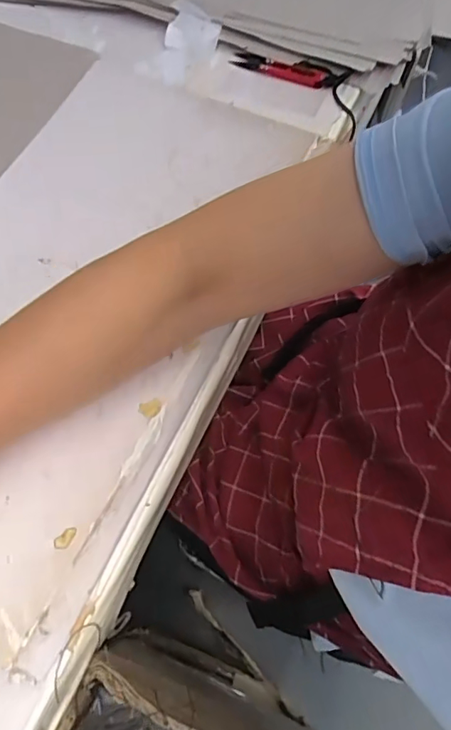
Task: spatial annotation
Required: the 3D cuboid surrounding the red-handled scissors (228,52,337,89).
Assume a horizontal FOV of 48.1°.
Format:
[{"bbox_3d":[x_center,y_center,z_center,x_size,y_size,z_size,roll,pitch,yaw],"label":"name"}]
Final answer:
[{"bbox_3d":[0.062,-0.315,0.539,0.113,0.013,0.029,21,66,7],"label":"red-handled scissors"}]

